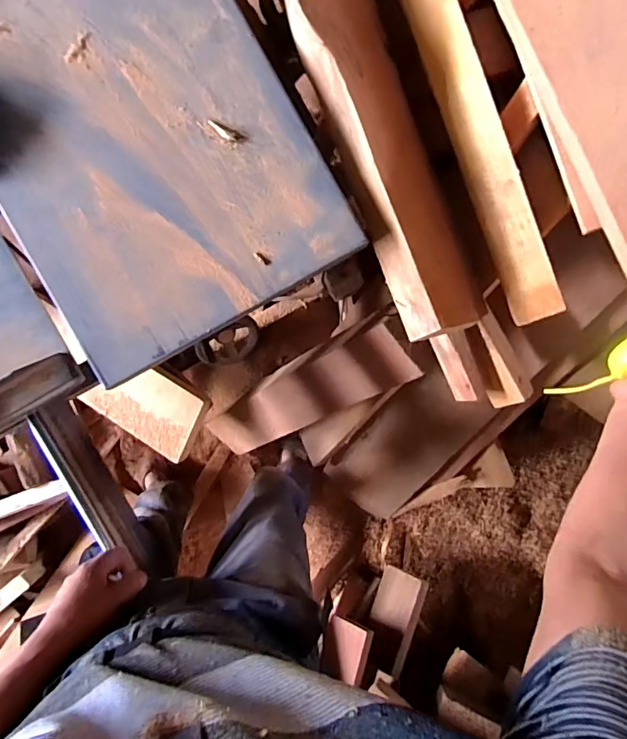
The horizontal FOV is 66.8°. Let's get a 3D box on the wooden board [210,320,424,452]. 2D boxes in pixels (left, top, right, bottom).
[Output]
[{"bbox_3d":[-0.047,0.080,1.067,0.132,0.662,0.022,45,48,-13],"label":"wooden board"}]

